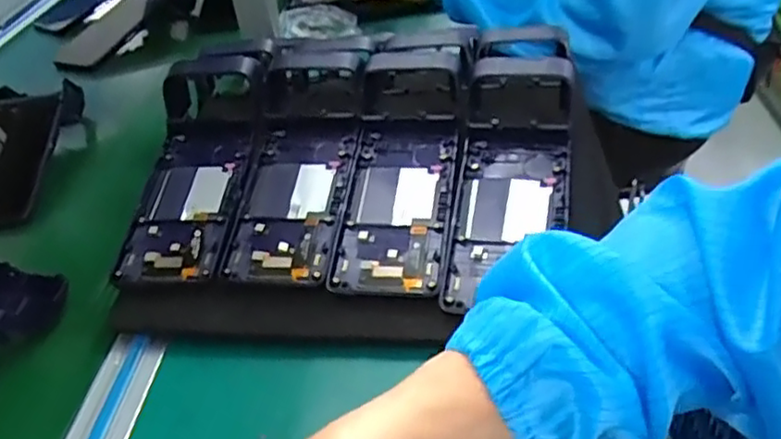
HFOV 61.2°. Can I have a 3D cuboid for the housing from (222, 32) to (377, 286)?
[{"bbox_3d":[-0.071,-0.052,0.524,0.086,0.047,0.230,-1,54,10],"label":"housing"}]

